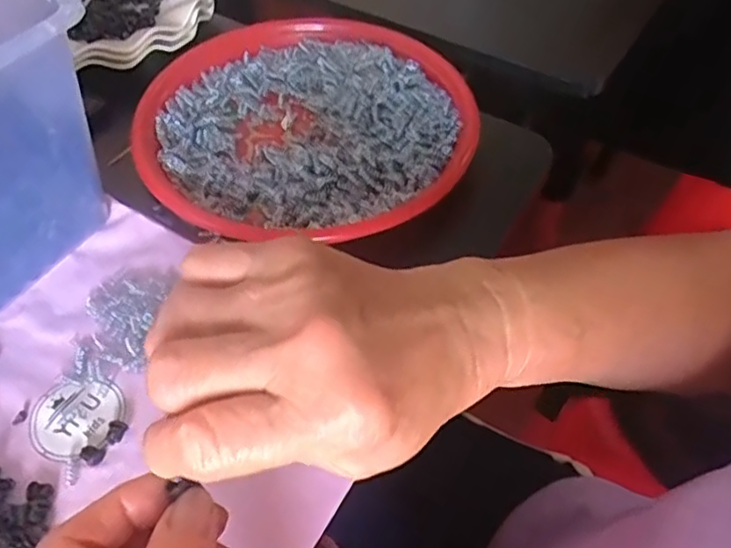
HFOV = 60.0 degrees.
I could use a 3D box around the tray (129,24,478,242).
[{"bbox_3d":[-0.043,-0.108,0.461,0.231,0.031,0.228,20,55,15],"label":"tray"}]

